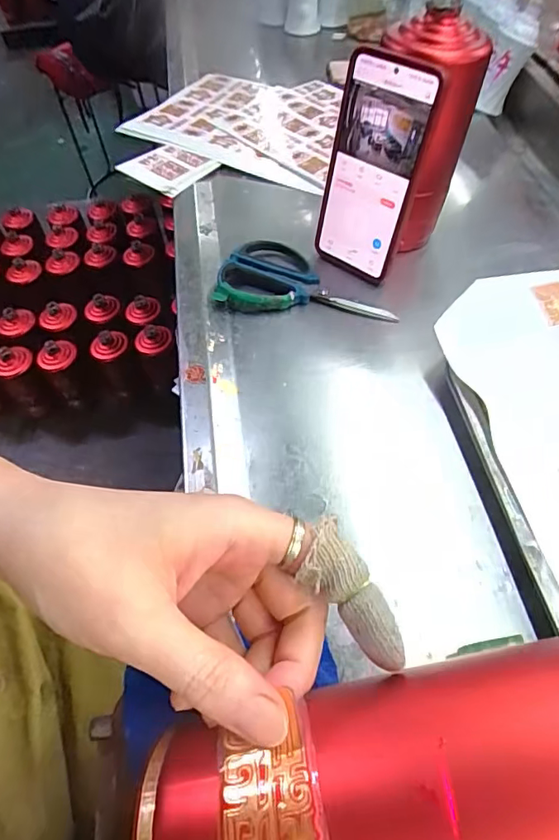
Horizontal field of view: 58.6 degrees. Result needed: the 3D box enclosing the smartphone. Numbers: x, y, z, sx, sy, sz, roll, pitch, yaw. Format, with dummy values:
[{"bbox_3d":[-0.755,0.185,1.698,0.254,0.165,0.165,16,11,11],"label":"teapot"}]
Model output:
[{"bbox_3d":[0.074,-0.205,0.420,0.084,0.164,0.013,35,47,23],"label":"smartphone"}]

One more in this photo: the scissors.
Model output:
[{"bbox_3d":[0.025,-0.129,0.457,0.159,0.012,0.081,7,56,8],"label":"scissors"}]

